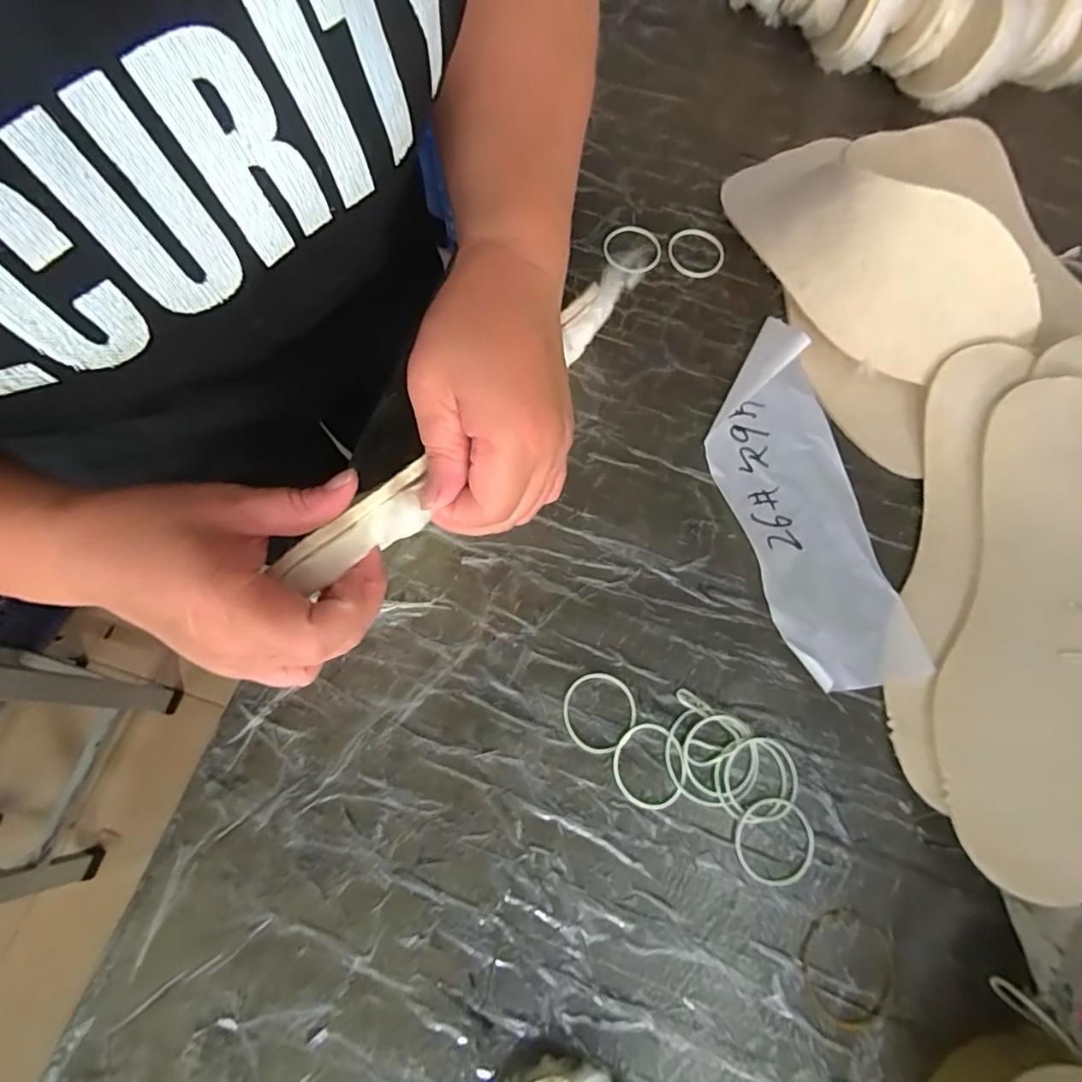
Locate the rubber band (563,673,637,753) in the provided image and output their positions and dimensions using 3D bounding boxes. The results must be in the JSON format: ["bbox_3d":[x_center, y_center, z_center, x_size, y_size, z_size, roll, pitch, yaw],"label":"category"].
[{"bbox_3d":[0.032,0.094,0.319,0.040,0.004,0.041,1,71,-2],"label":"rubber band"}]

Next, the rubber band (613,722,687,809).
[{"bbox_3d":[0.058,0.121,0.310,0.039,0.004,0.043,-17,72,-8],"label":"rubber band"}]

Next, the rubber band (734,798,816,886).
[{"bbox_3d":[0.122,0.156,0.300,0.042,0.004,0.041,1,71,-2],"label":"rubber band"}]

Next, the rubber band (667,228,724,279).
[{"bbox_3d":[0.114,-0.215,0.427,0.041,0.004,0.045,1,71,-2],"label":"rubber band"}]

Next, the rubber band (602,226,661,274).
[{"bbox_3d":[0.068,-0.217,0.430,0.044,0.004,0.038,39,86,12],"label":"rubber band"}]

